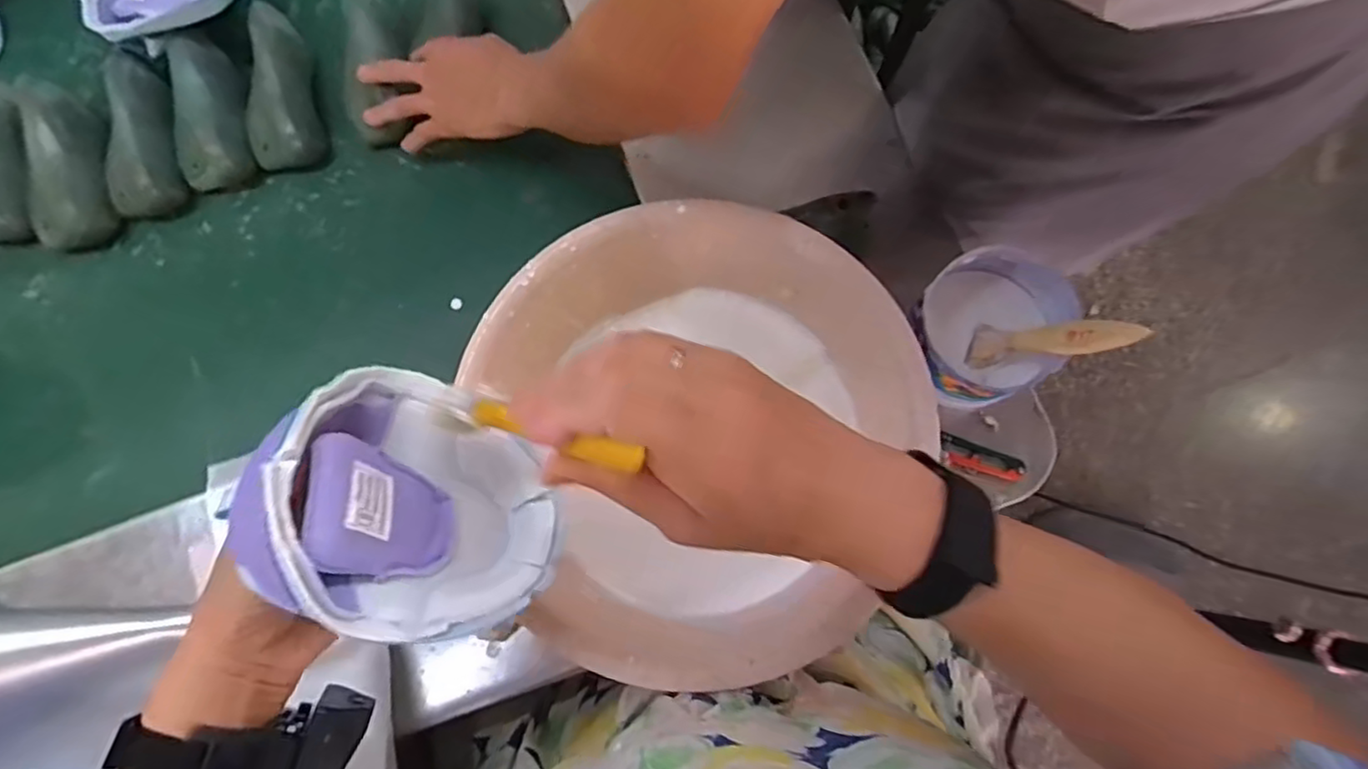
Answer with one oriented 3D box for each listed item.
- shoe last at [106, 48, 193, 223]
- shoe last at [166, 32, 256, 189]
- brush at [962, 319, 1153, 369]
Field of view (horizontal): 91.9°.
[{"bbox_3d":[-0.522,-0.239,0.639,0.071,0.048,0.153,-15,79,-4],"label":"shoe last"},{"bbox_3d":[-0.468,-0.267,0.645,0.073,0.052,0.155,-19,79,-5],"label":"shoe last"},{"bbox_3d":[0.251,-0.030,0.454,0.012,0.112,0.033,20,76,-33],"label":"brush"}]

